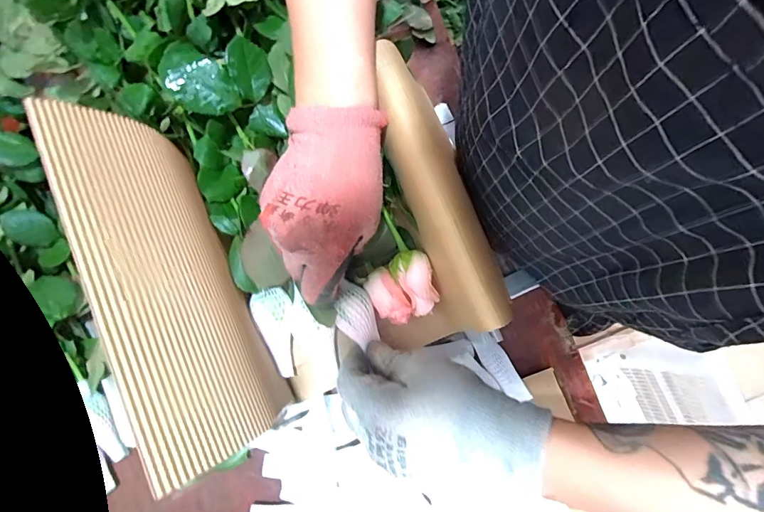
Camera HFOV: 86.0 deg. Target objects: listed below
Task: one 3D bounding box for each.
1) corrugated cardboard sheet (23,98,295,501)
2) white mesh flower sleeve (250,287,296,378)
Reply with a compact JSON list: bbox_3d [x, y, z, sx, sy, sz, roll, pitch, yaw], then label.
[{"bbox_3d":[-0.132,0.018,0.255,0.070,0.092,0.212,-26,80,-5],"label":"corrugated cardboard sheet"},{"bbox_3d":[-0.081,0.059,0.316,0.029,0.013,0.070,-11,102,-3],"label":"white mesh flower sleeve"}]

